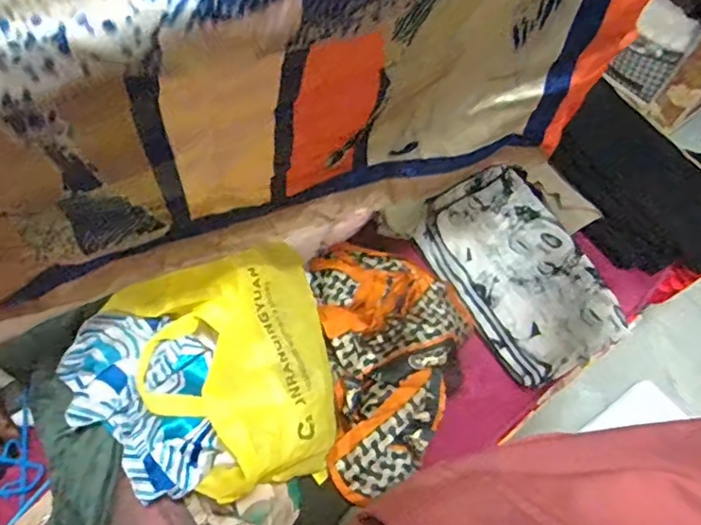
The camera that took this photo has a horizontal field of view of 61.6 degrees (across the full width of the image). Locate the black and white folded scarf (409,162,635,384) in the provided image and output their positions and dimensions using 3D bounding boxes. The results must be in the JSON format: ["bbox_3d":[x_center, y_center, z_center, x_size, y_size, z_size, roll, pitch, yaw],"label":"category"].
[{"bbox_3d":[0.286,0.010,1.000,0.242,0.034,0.359,-28,66,-14],"label":"black and white folded scarf"}]

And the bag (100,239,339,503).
[{"bbox_3d":[-0.140,0.141,0.771,0.237,0.152,0.290,-18,64,-9],"label":"bag"}]

